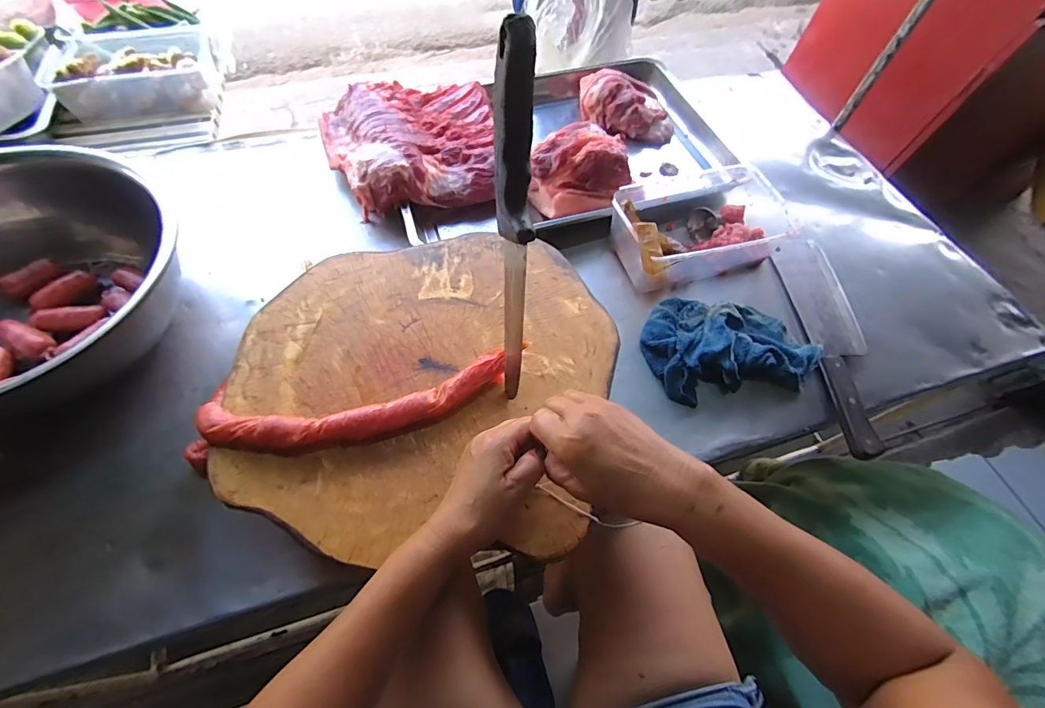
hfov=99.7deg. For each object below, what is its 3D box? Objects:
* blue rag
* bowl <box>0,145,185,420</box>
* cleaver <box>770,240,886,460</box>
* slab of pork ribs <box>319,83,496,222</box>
[{"bbox_3d":[0.286,-0.019,0.608,0.229,0.037,0.150,-7,62,-7],"label":"blue rag"},{"bbox_3d":[-0.604,-0.058,0.505,0.331,0.136,0.331,2,61,-3],"label":"bowl"},{"bbox_3d":[0.451,-0.032,0.627,0.086,0.028,0.359,2,61,-3],"label":"cleaver"},{"bbox_3d":[-0.188,-0.358,0.730,0.288,0.062,0.270,-4,62,-6],"label":"slab of pork ribs"}]

